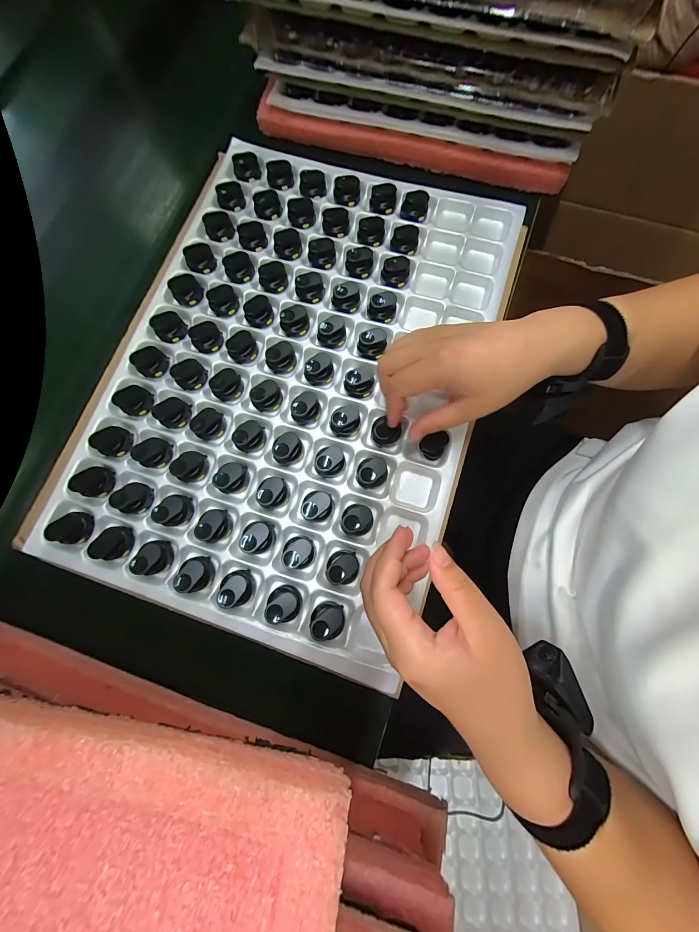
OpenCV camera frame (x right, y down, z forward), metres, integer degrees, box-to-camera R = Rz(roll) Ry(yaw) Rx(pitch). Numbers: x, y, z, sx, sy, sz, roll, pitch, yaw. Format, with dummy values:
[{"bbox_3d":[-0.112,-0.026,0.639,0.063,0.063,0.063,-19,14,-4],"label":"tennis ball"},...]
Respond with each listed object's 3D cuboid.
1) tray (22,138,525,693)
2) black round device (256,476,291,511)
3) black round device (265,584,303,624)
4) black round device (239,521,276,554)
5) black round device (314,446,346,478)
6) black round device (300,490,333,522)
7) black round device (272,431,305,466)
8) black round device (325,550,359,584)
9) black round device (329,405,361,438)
[{"bbox_3d":[-0.055,-0.101,0.323,0.348,0.025,0.500,17,78,8],"label":"tray"},{"bbox_3d":[-0.072,0.023,0.293,0.026,0.019,0.030,-26,76,-2],"label":"black round device"},{"bbox_3d":[-0.057,0.119,0.273,0.027,0.016,0.028,-1,76,4],"label":"black round device"},{"bbox_3d":[-0.085,0.064,0.283,0.028,0.019,0.027,-1,76,4],"label":"black round device"},{"bbox_3d":[-0.019,-0.006,0.298,0.029,0.018,0.028,-1,76,4],"label":"black round device"},{"bbox_3d":[-0.030,0.036,0.289,0.028,0.018,0.029,-1,76,4],"label":"black round device"},{"bbox_3d":[-0.059,-0.019,0.301,0.027,0.020,0.029,-1,76,4],"label":"black round device"},{"bbox_3d":[-0.006,0.089,0.278,0.028,0.019,0.025,-1,76,4],"label":"black round device"},{"bbox_3d":[-0.003,-0.045,0.307,0.026,0.017,0.030,18,78,8],"label":"black round device"}]

